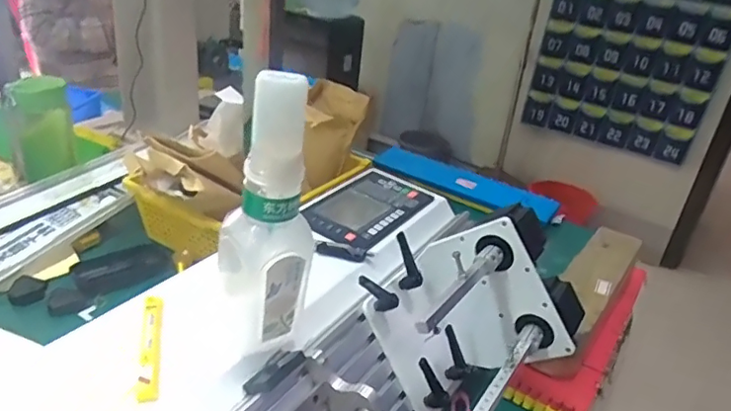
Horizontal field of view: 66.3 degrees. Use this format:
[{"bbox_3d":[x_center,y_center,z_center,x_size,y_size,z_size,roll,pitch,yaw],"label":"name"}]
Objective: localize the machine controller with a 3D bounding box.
[{"bbox_3d":[0.000,0.003,0.657,0.095,0.028,0.175,21,30,24],"label":"machine controller"}]

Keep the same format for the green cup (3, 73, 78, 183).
[{"bbox_3d":[-0.453,-0.108,0.784,0.077,0.135,0.066,-12,33,-32],"label":"green cup"}]

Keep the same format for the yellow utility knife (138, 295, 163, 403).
[{"bbox_3d":[-0.159,0.102,0.415,0.014,0.008,0.101,9,29,-23],"label":"yellow utility knife"}]

